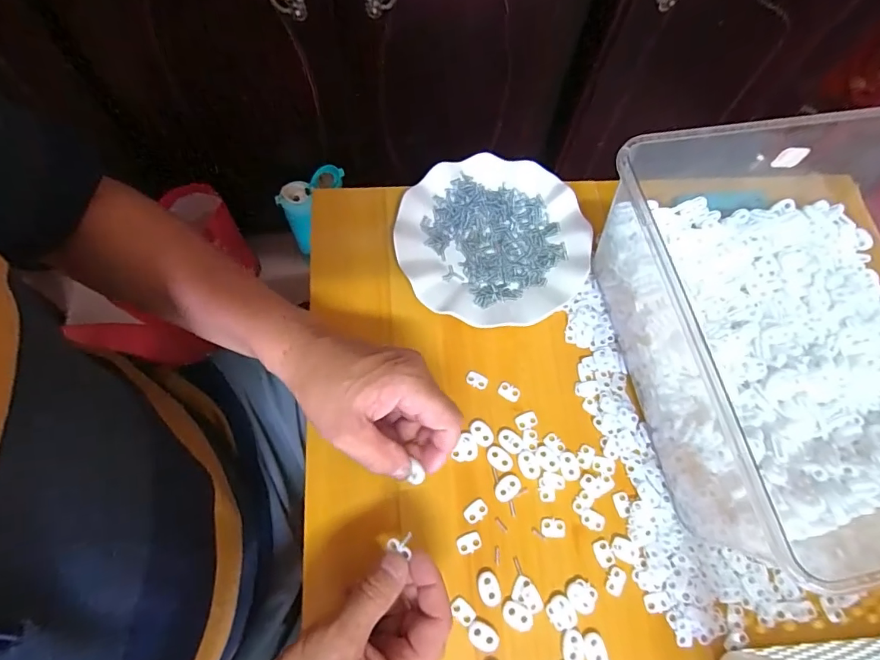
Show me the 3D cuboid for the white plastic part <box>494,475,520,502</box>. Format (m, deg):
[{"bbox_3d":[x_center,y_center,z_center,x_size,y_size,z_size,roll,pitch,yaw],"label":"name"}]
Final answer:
[{"bbox_3d":[0.055,0.129,0.386,0.023,0.004,0.016,-42,75,-16],"label":"white plastic part"}]

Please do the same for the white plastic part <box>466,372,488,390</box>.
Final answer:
[{"bbox_3d":[0.033,0.044,0.419,0.019,0.004,0.012,20,69,7],"label":"white plastic part"}]

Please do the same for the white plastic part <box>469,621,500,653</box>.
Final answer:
[{"bbox_3d":[0.032,0.223,0.345,0.022,0.004,0.016,33,71,11],"label":"white plastic part"}]

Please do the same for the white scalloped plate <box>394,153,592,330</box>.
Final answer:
[{"bbox_3d":[0.051,-0.087,0.462,0.177,0.021,0.179,0,68,-1],"label":"white scalloped plate"}]

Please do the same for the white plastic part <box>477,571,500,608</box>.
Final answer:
[{"bbox_3d":[0.037,0.195,0.356,0.016,0.004,0.023,-11,69,-6],"label":"white plastic part"}]

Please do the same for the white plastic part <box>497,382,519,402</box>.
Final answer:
[{"bbox_3d":[0.061,0.054,0.417,0.019,0.004,0.013,28,70,10],"label":"white plastic part"}]

